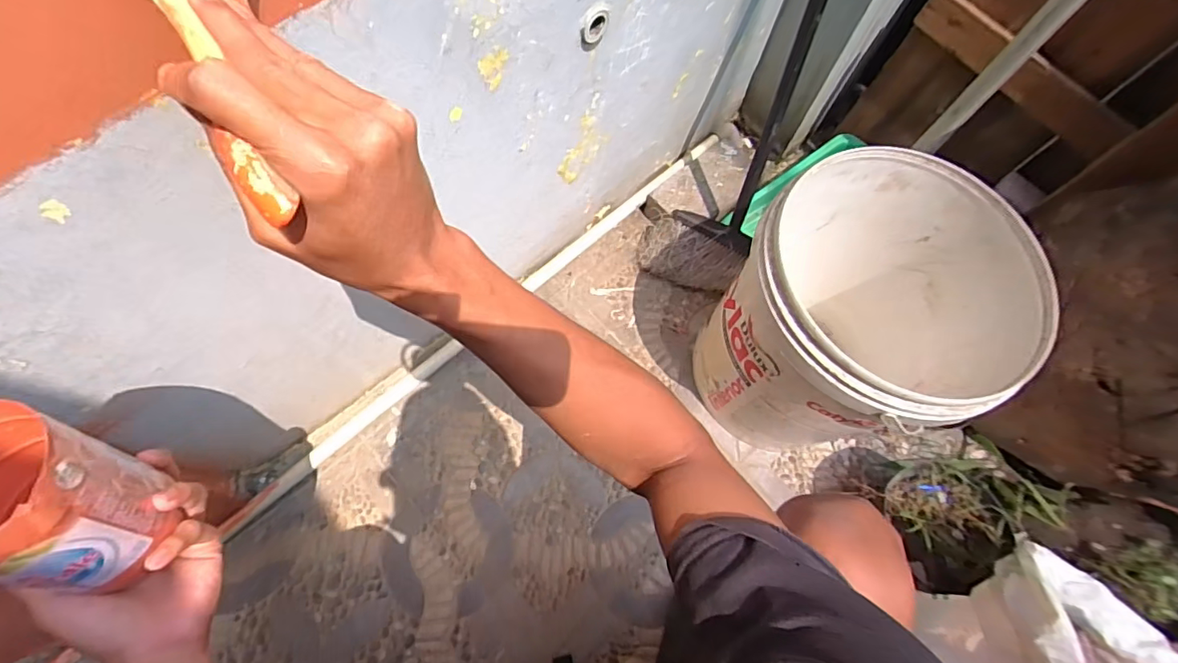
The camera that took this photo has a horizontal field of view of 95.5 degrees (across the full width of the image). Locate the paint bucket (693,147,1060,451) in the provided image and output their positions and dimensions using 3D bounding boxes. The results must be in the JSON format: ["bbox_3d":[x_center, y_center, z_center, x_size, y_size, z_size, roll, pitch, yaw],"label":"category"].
[{"bbox_3d":[0.334,-0.011,0.725,0.297,0.366,0.308,1,71,-2],"label":"paint bucket"}]

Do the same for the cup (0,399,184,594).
[{"bbox_3d":[-0.323,0.098,0.312,0.082,0.102,0.080,18,71,4],"label":"cup"}]

